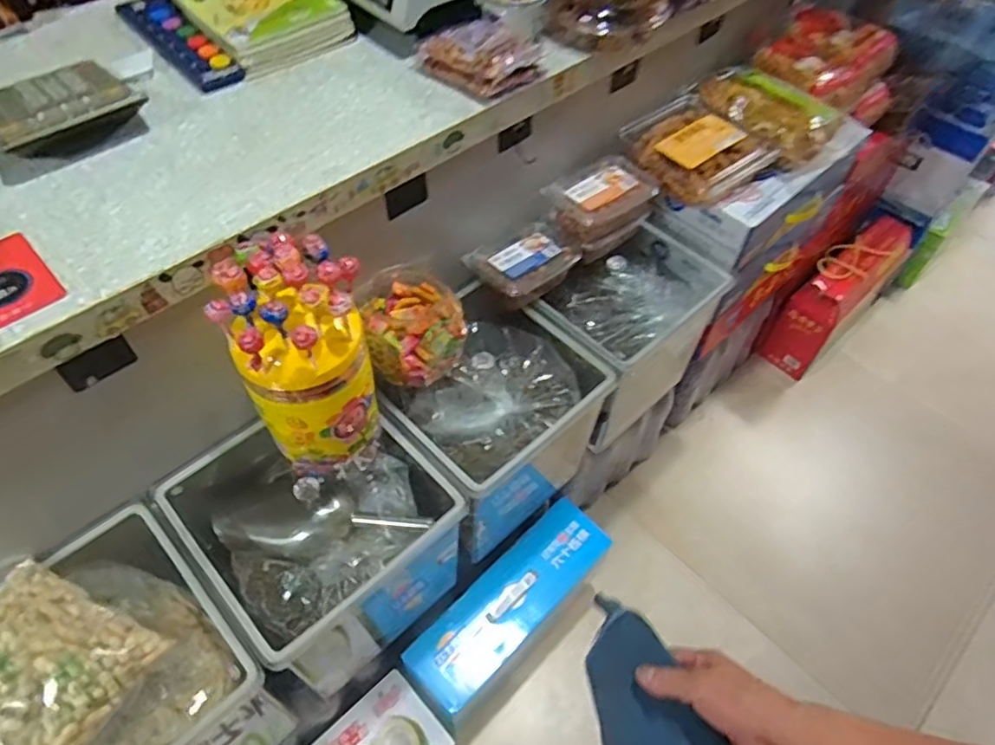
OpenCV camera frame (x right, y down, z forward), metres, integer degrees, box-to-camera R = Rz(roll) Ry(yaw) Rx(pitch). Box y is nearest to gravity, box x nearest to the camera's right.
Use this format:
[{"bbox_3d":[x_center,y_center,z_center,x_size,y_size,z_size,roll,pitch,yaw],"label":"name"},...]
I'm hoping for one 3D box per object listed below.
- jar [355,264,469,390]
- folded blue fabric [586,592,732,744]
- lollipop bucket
[{"bbox_3d":[-0.115,-0.065,0.888,0.132,0.119,0.150,-13,55,-12],"label":"jar"},{"bbox_3d":[0.121,0.277,0.548,0.027,0.097,0.163,3,44,-48],"label":"folded blue fabric"},{"bbox_3d":[-0.211,-0.012,0.723,0.127,0.289,0.128,1,53,-1],"label":"lollipop bucket"}]

